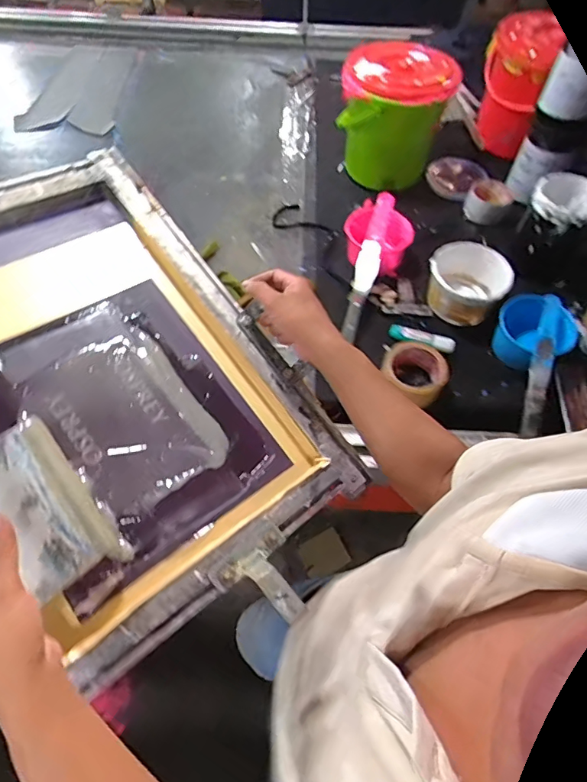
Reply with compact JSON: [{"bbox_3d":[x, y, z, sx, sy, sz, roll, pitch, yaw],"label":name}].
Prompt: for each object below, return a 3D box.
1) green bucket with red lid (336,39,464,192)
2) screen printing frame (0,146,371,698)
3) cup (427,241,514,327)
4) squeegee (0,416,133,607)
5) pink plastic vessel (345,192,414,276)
[{"bbox_3d":[0.195,-0.531,0.943,0.174,0.236,0.193,-40,68,-21],"label":"green bucket with red lid"},{"bbox_3d":[-0.228,-0.018,0.537,0.390,0.047,0.548,-34,77,-27],"label":"screen printing frame"},{"bbox_3d":[0.294,-0.186,0.817,0.129,0.084,0.115,30,64,15],"label":"cup"},{"bbox_3d":[-0.226,0.118,0.407,0.158,0.030,0.125,58,41,-12],"label":"squeegee"},{"bbox_3d":[0.154,-0.283,0.865,0.119,0.101,0.102,11,60,5],"label":"pink plastic vessel"}]

